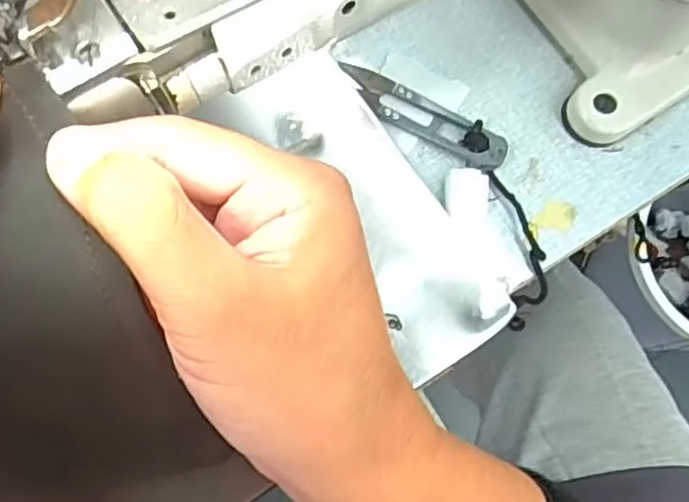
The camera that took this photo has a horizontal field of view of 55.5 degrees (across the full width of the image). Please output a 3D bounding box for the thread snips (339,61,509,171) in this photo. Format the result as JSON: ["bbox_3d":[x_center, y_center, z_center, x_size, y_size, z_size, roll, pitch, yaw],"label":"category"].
[{"bbox_3d":[0.041,-0.073,0.350,0.098,0.010,0.023,28,76,6],"label":"thread snips"}]

